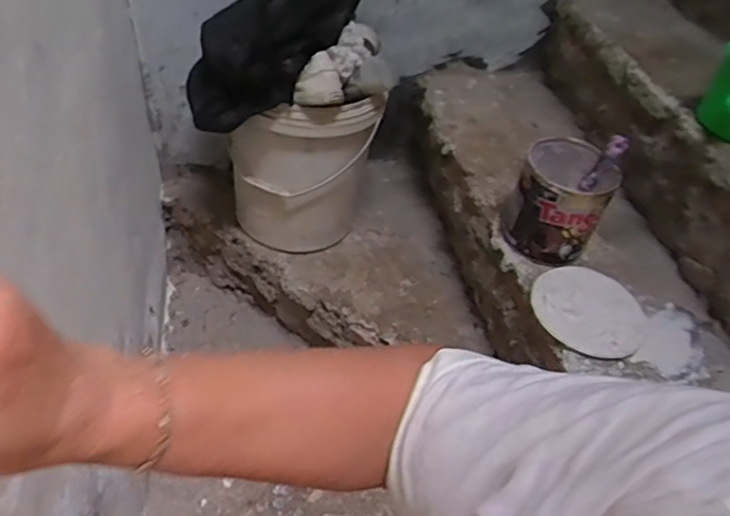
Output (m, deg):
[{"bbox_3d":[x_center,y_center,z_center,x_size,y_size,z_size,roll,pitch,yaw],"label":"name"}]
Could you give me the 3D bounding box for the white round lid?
[{"bbox_3d":[0.348,0.078,0.936,0.168,0.029,0.163,4,46,-4],"label":"white round lid"}]

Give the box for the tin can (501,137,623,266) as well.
[{"bbox_3d":[0.327,-0.098,1.021,0.146,0.144,0.160,27,49,18],"label":"tin can"}]

